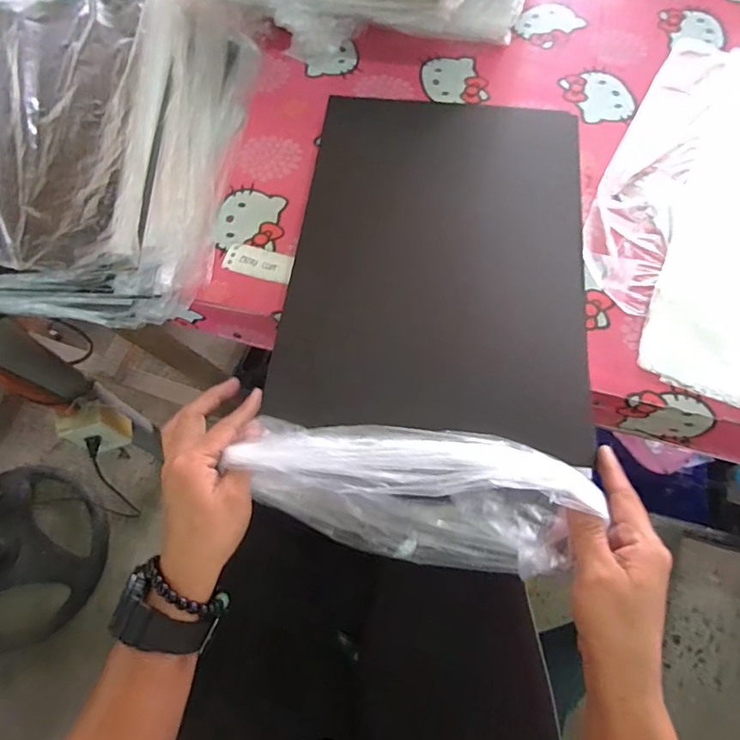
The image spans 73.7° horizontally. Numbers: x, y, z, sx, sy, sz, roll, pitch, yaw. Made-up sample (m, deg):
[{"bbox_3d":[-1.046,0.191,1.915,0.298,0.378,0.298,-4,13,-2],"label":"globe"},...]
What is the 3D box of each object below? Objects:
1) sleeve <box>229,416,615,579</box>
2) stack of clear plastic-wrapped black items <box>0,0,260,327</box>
[{"bbox_3d":[0.028,0.088,0.346,0.233,0.097,0.077,7,67,4],"label":"sleeve"},{"bbox_3d":[-0.318,-0.254,0.508,0.344,0.067,0.412,2,67,2],"label":"stack of clear plastic-wrapped black items"}]

